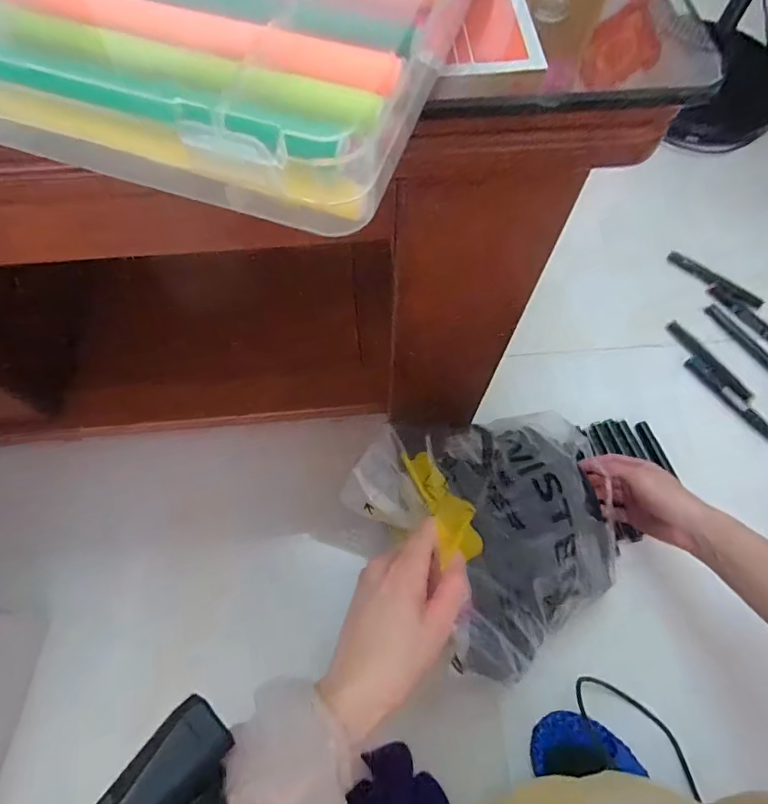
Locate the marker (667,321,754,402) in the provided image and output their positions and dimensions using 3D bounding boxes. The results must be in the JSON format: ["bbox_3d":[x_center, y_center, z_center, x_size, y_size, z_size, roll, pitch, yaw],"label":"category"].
[{"bbox_3d":[0.469,-0.062,0.694,0.021,0.010,0.145,-30,69,-11],"label":"marker"}]

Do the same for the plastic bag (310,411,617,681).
[{"bbox_3d":[0.094,0.117,0.448,0.311,0.100,0.207,-4,80,-40],"label":"plastic bag"}]

